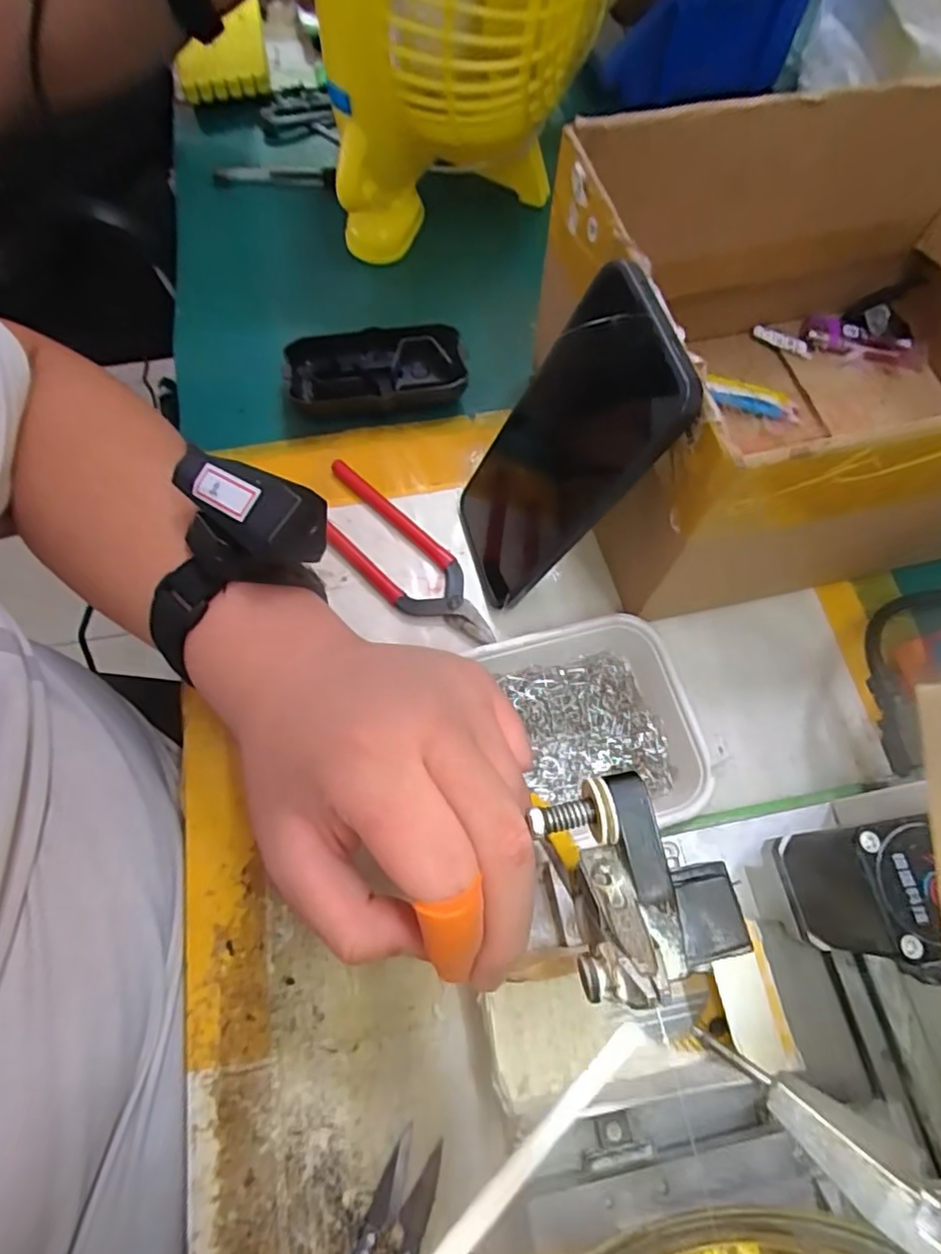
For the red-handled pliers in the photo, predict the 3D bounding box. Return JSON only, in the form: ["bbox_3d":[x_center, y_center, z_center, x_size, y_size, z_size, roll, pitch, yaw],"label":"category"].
[{"bbox_3d":[-0.041,-0.040,0.354,0.142,0.007,0.044,42,73,15],"label":"red-handled pliers"}]

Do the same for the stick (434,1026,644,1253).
[{"bbox_3d":[0.003,0.119,0.125,0.098,0.004,0.005,-31,69,-29],"label":"stick"}]

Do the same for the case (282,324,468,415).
[{"bbox_3d":[-0.059,-0.160,0.394,0.108,0.031,0.054,-10,68,-5],"label":"case"}]

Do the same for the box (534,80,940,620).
[{"bbox_3d":[0.191,-0.142,0.314,0.263,0.145,0.195,-12,68,-5],"label":"box"}]

